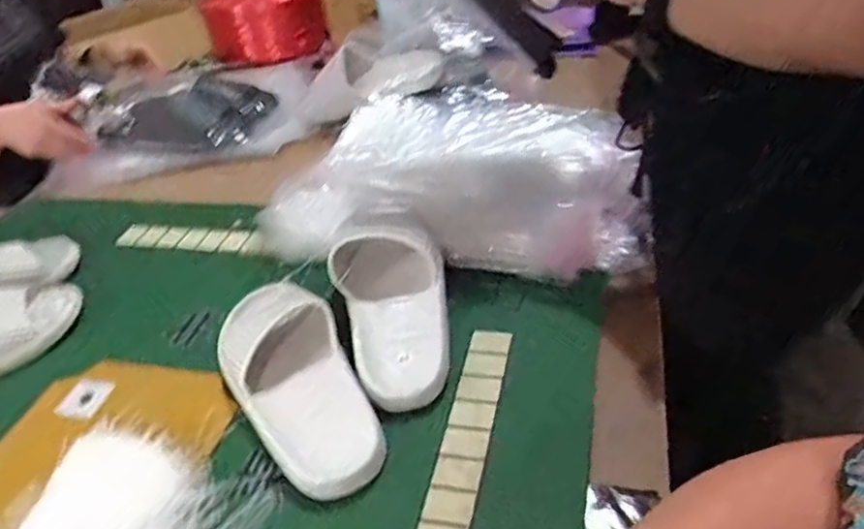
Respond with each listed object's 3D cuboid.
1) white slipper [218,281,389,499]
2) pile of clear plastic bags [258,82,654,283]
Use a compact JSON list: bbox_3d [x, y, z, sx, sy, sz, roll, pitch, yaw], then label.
[{"bbox_3d":[-0.131,0.097,0.624,0.104,0.066,0.258,-23,38,-21],"label":"white slipper"},{"bbox_3d":[0.065,-0.133,0.899,0.480,0.078,0.377,4,36,17],"label":"pile of clear plastic bags"}]

